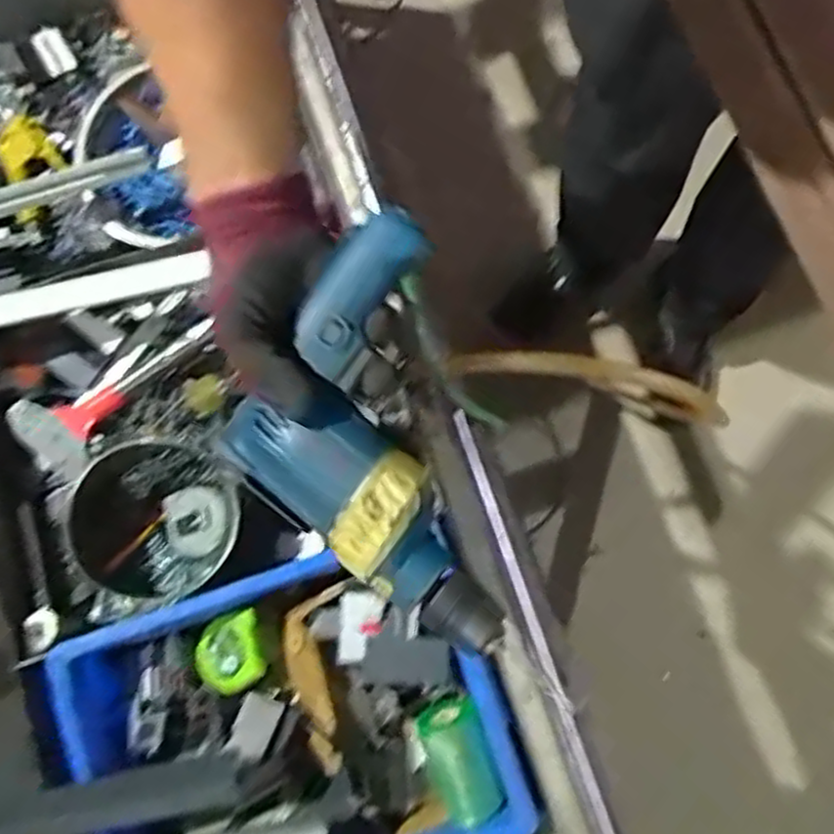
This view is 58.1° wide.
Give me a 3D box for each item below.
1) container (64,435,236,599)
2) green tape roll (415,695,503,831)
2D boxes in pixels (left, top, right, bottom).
[{"bbox_3d":[-0.240,0.099,0.701,0.165,0.064,0.146,-2,79,0],"label":"container"},{"bbox_3d":[0.037,0.295,0.636,0.051,0.047,0.096,-17,92,-3],"label":"green tape roll"}]

